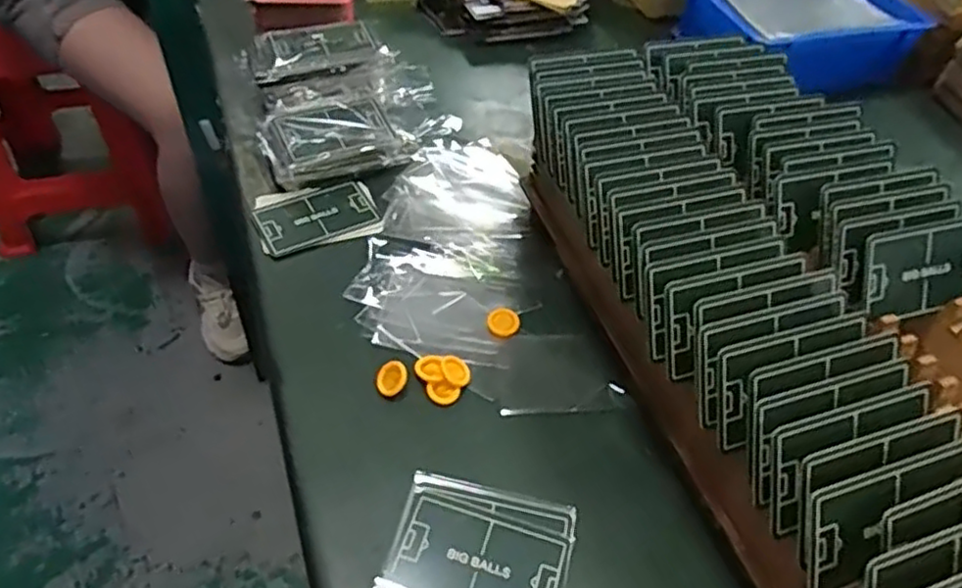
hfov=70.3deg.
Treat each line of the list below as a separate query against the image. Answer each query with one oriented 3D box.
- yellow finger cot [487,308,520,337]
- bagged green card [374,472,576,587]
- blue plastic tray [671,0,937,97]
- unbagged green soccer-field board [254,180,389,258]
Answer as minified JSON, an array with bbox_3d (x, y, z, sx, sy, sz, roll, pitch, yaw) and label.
[{"bbox_3d":[0.015,0.018,0.445,0.021,0.004,0.021,2,48,-2],"label":"yellow finger cot"},{"bbox_3d":[0.000,0.129,0.346,0.087,0.004,0.068,15,49,9],"label":"bagged green card"},{"bbox_3d":[0.319,-0.270,0.679,0.197,0.056,0.159,-14,51,-16],"label":"blue plastic tray"},{"bbox_3d":[-0.121,-0.058,0.505,0.085,0.008,0.064,-12,50,-15],"label":"unbagged green soccer-field board"}]

